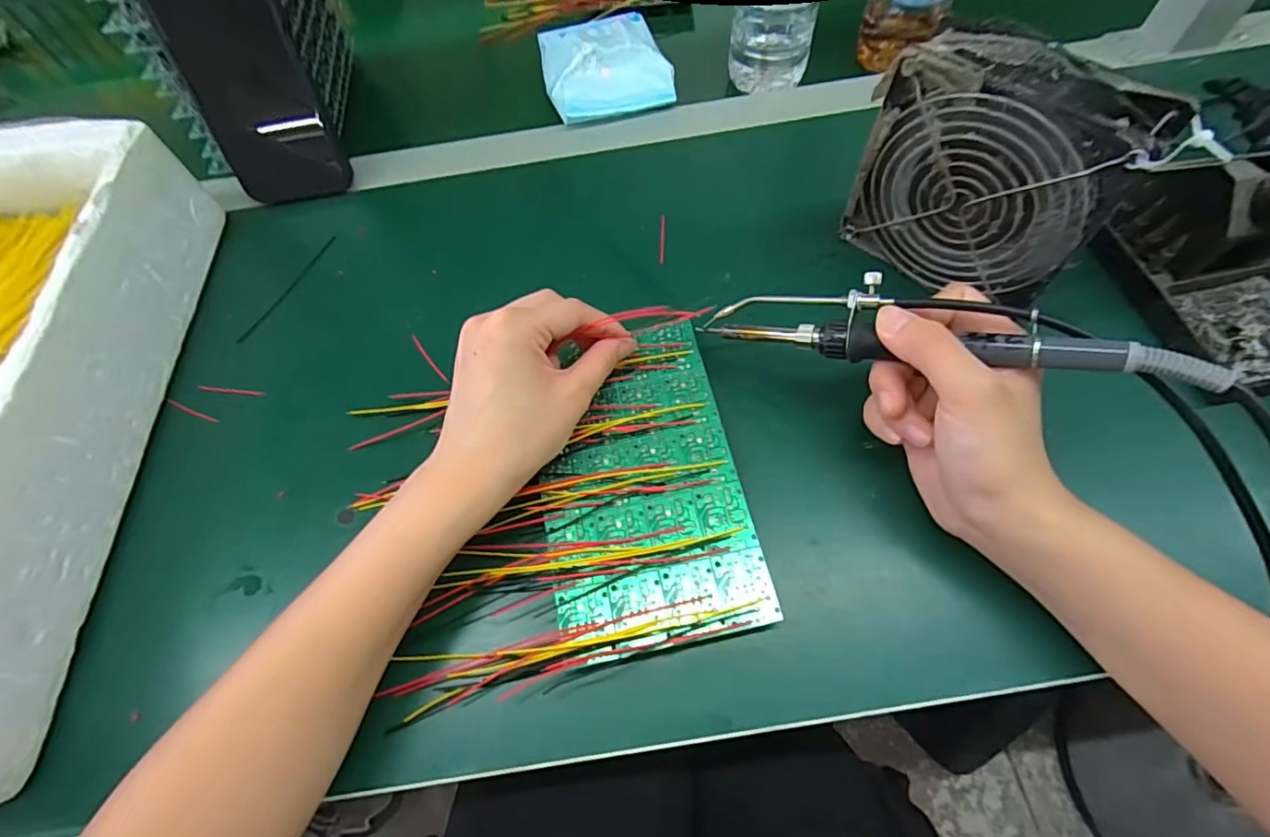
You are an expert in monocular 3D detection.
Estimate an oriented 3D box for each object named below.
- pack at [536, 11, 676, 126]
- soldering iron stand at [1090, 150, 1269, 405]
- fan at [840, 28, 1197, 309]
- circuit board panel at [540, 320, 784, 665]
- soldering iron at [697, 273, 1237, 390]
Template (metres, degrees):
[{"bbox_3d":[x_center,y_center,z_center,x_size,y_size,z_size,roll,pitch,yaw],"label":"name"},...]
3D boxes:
[{"bbox_3d":[-0.025,-0.286,0.445,0.098,0.040,0.096,-12,63,-2],"label":"pack"},{"bbox_3d":[0.334,-0.087,0.291,0.075,0.067,0.126,-15,63,-3],"label":"soldering iron stand"},{"bbox_3d":[0.184,-0.128,0.293,0.120,0.114,0.044,37,71,21],"label":"fan"},{"bbox_3d":[0.001,0.033,0.291,0.098,0.014,0.166,-12,63,-2],"label":"circuit board panel"},{"bbox_3d":[0.132,-0.043,0.253,0.205,0.020,0.035,12,63,29],"label":"soldering iron"}]

